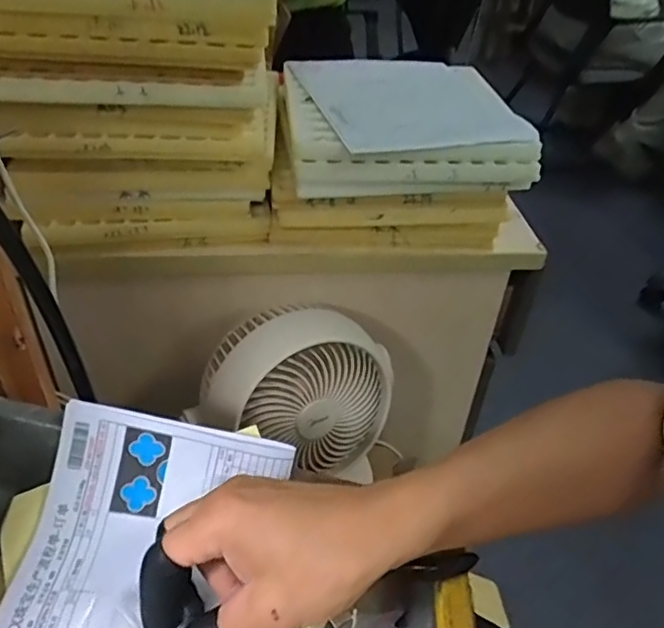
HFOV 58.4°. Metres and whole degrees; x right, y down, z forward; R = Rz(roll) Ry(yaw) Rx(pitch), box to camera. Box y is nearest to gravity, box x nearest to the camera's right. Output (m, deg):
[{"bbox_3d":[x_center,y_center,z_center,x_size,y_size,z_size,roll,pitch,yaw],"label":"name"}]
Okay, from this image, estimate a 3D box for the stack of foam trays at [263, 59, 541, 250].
[{"bbox_3d":[0.069,-0.197,0.722,0.264,0.130,0.254,0,39,-5],"label":"stack of foam trays"}]

